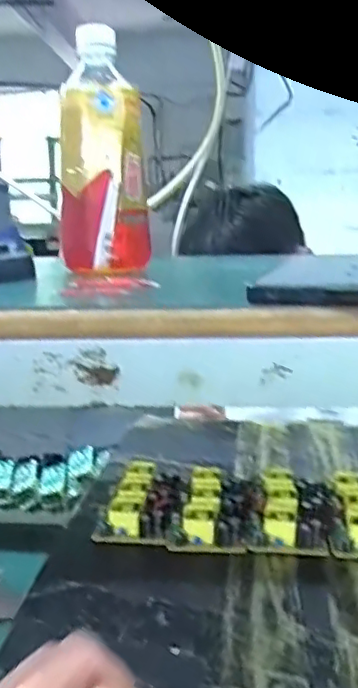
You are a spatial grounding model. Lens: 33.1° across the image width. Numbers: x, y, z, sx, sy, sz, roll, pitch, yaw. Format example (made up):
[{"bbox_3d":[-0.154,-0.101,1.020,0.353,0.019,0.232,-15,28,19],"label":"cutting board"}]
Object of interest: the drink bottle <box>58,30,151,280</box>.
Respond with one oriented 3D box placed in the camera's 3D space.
[{"bbox_3d":[-0.062,-0.153,0.482,0.052,0.181,0.050,8,15,33],"label":"drink bottle"}]

